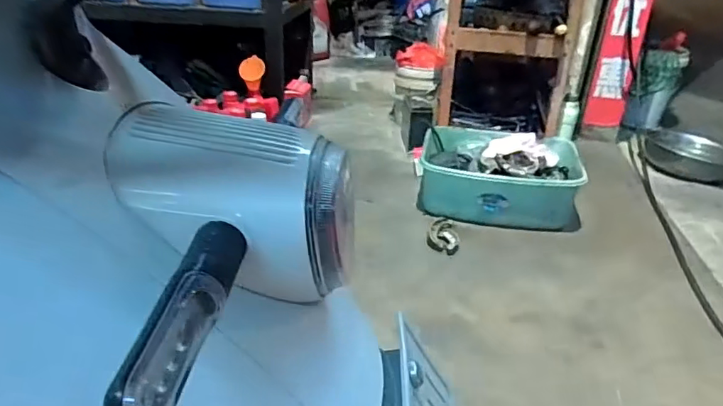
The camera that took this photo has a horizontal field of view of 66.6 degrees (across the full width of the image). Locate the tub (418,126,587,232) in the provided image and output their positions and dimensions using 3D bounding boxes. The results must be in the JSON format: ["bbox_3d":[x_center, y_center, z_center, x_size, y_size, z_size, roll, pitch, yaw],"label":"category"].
[{"bbox_3d":[0.406,-0.080,1.635,0.458,0.146,0.412,7,28,9],"label":"tub"}]

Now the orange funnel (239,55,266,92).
[{"bbox_3d":[-0.356,-0.418,1.797,0.083,0.118,0.088,-2,28,-9],"label":"orange funnel"}]

